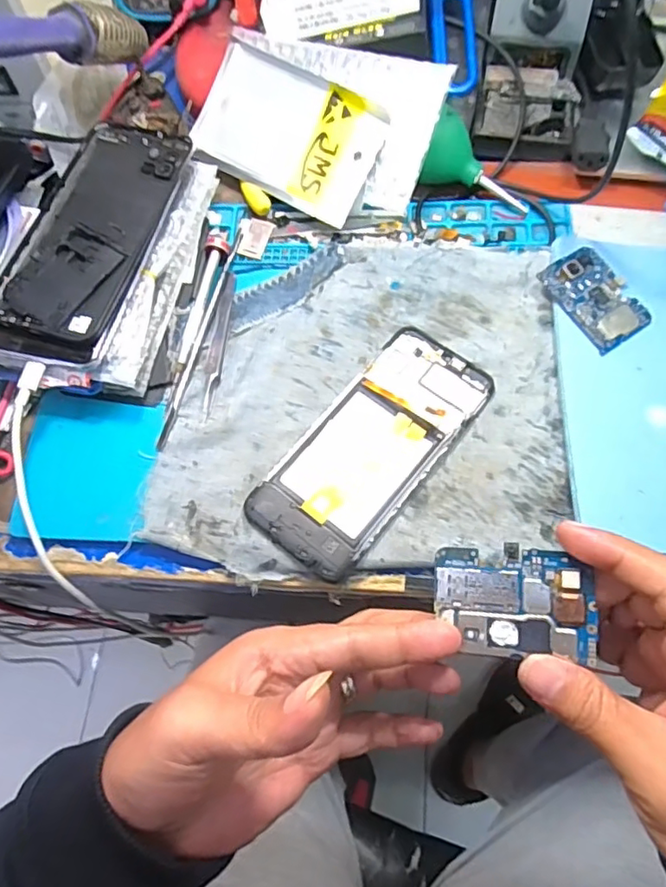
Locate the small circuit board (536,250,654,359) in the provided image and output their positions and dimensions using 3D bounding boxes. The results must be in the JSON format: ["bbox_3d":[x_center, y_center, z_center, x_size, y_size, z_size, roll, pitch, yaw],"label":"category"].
[{"bbox_3d":[0.167,-0.093,0.365,0.047,0.009,0.065,-30,70,-10],"label":"small circuit board"}]

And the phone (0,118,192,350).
[{"bbox_3d":[-0.149,-0.139,0.363,0.074,0.007,0.165,15,69,7],"label":"phone"}]

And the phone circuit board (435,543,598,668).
[{"bbox_3d":[0.077,0.068,0.245,0.064,0.004,0.044,2,83,16],"label":"phone circuit board"}]

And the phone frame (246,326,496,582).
[{"bbox_3d":[0.025,0.000,0.341,0.072,0.012,0.157,38,74,15],"label":"phone frame"}]

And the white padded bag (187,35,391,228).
[{"bbox_3d":[-0.033,-0.216,0.397,0.140,0.007,0.080,35,104,15],"label":"white padded bag"}]

